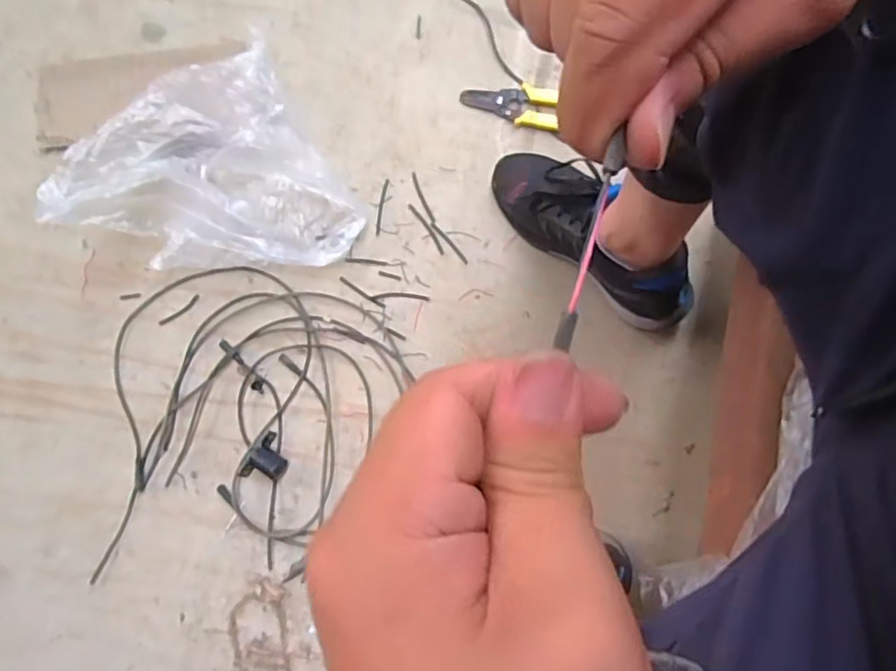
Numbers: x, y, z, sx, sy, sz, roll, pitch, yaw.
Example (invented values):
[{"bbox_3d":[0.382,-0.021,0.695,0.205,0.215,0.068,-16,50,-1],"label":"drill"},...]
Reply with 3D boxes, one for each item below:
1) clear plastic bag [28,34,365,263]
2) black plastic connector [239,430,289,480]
[{"bbox_3d":[-0.279,-0.164,0.711,0.294,0.144,0.258,-34,82,-3],"label":"clear plastic bag"},{"bbox_3d":[-0.211,0.149,0.712,0.046,0.031,0.058,32,84,6],"label":"black plastic connector"}]

